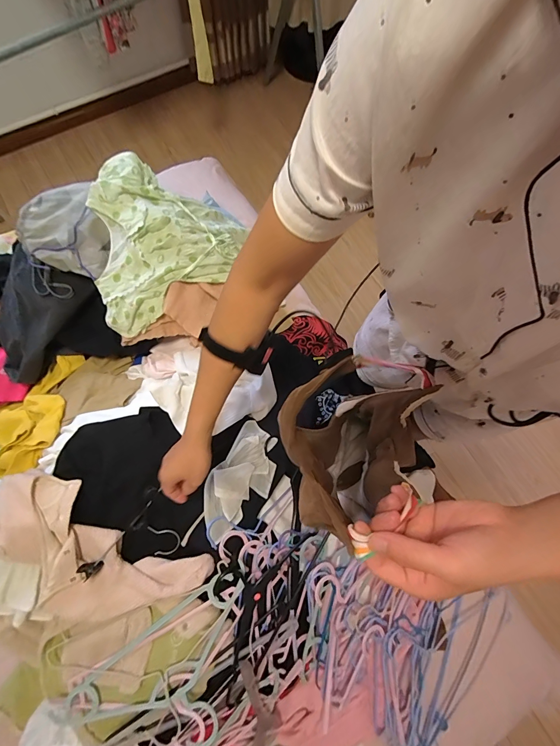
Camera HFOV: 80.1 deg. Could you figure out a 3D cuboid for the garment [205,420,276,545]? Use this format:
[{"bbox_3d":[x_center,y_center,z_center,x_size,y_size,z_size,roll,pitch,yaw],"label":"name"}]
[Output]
[{"bbox_3d":[-0.080,0.223,0.684,0.110,0.089,0.226,31,76,7],"label":"garment"}]

